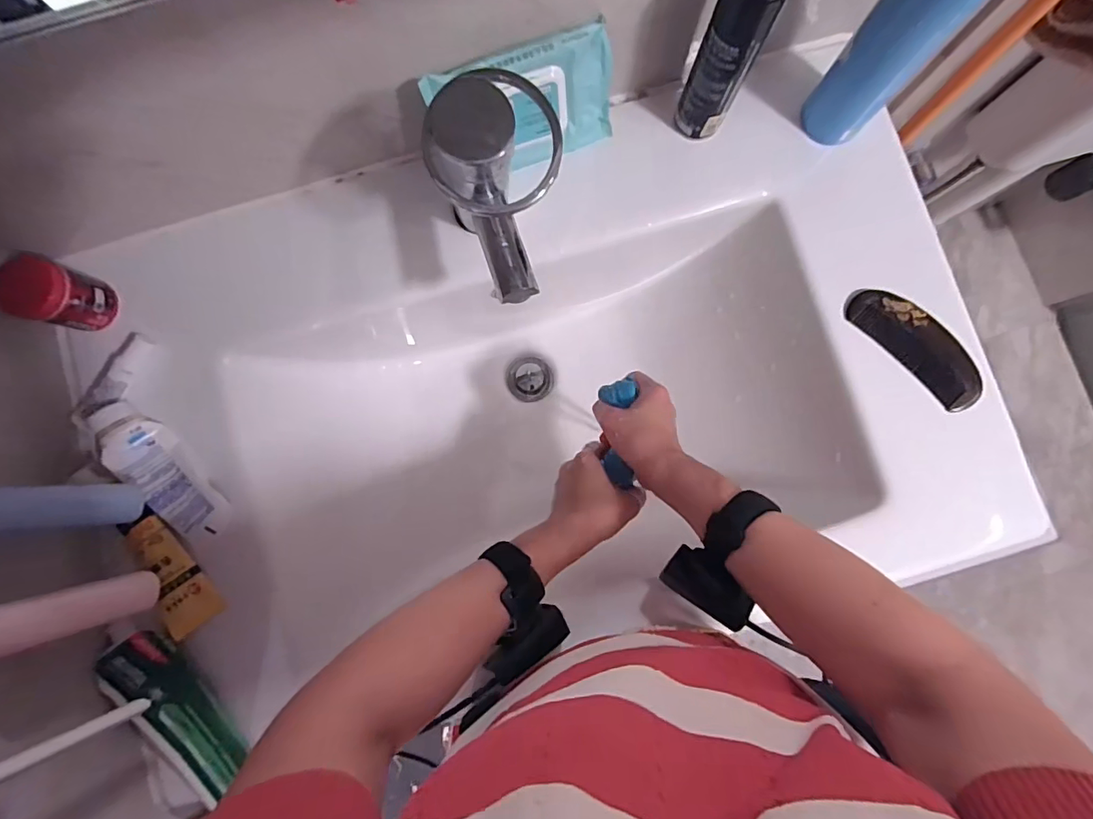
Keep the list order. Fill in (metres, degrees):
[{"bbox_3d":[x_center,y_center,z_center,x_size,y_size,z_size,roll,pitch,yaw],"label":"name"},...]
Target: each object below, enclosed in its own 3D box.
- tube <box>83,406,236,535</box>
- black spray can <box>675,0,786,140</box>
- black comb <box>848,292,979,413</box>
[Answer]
[{"bbox_3d":[-0.355,0.057,0.456,0.049,0.031,0.149,-44,85,-4],"label":"tube"},{"bbox_3d":[0.147,-0.288,0.408,0.045,0.152,0.038,26,85,3],"label":"black spray can"},{"bbox_3d":[0.350,-0.062,0.468,0.051,0.012,0.142,-45,85,-4],"label":"black comb"}]

